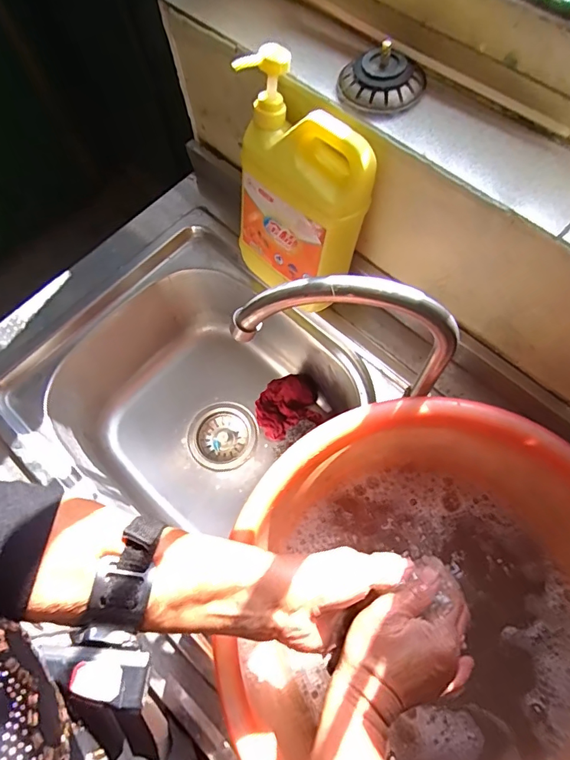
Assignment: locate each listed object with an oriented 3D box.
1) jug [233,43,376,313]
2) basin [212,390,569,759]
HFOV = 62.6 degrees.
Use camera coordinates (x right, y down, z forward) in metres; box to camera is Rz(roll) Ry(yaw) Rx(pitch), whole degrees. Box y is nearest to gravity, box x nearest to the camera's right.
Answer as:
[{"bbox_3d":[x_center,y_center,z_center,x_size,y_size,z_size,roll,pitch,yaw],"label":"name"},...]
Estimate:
[{"bbox_3d":[0.012,-0.193,0.506,0.084,0.221,0.155,-43,72,-13],"label":"jug"},{"bbox_3d":[0.133,0.212,0.422,0.354,0.123,0.362,-1,68,3],"label":"basin"}]

